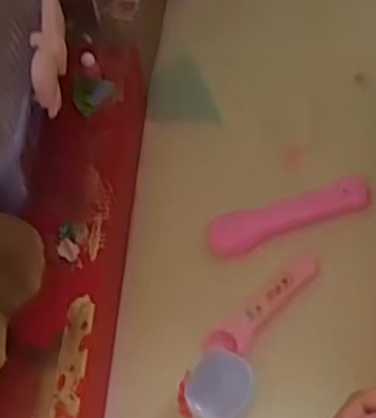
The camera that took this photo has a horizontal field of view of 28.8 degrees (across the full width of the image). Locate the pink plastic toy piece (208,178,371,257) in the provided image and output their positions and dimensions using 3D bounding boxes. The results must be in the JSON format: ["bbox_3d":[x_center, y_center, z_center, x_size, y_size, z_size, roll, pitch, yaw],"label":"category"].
[{"bbox_3d":[0.075,0.006,0.551,0.121,0.026,0.024,-15,60,-4],"label":"pink plastic toy piece"}]

